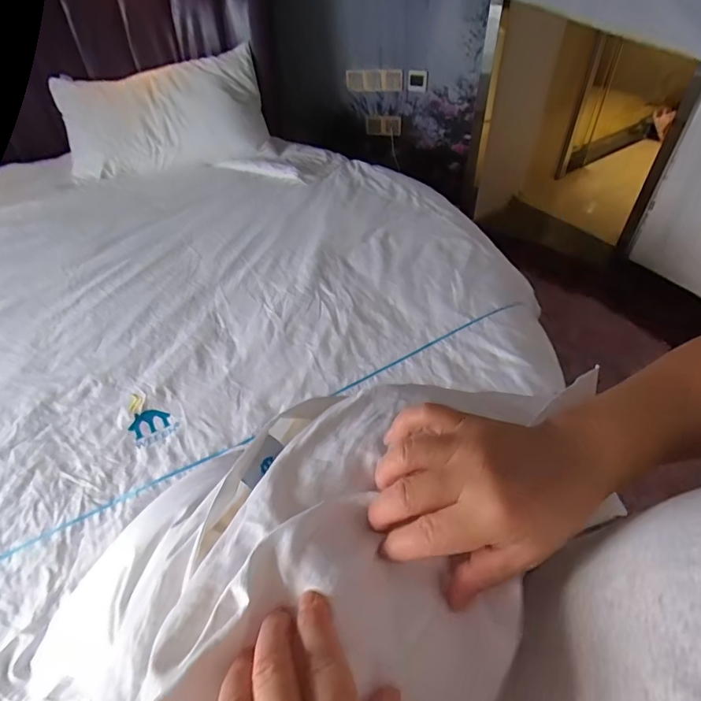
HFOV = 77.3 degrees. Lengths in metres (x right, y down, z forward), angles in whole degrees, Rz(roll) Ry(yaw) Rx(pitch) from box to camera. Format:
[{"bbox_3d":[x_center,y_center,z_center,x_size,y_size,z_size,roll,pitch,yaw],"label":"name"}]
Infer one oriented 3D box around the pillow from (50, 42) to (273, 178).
[{"bbox_3d":[-0.623,-0.782,1.485,0.648,0.328,0.140,-14,19,-4],"label":"pillow"}]

